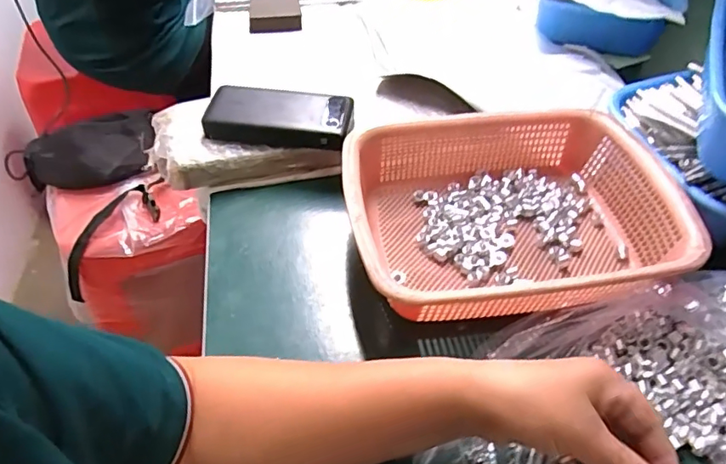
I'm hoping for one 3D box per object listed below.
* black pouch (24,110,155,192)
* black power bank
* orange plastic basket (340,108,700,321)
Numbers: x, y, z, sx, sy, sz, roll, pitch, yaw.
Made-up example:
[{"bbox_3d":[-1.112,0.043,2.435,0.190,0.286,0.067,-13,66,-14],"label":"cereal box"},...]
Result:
[{"bbox_3d":[-0.497,-0.144,0.919,0.250,0.068,0.122,-5,51,-5],"label":"black pouch"},{"bbox_3d":[-0.090,-0.124,0.560,0.151,0.031,0.070,4,51,3],"label":"black power bank"},{"bbox_3d":[0.134,-0.020,0.482,0.286,0.078,0.212,-9,50,-4],"label":"orange plastic basket"}]

